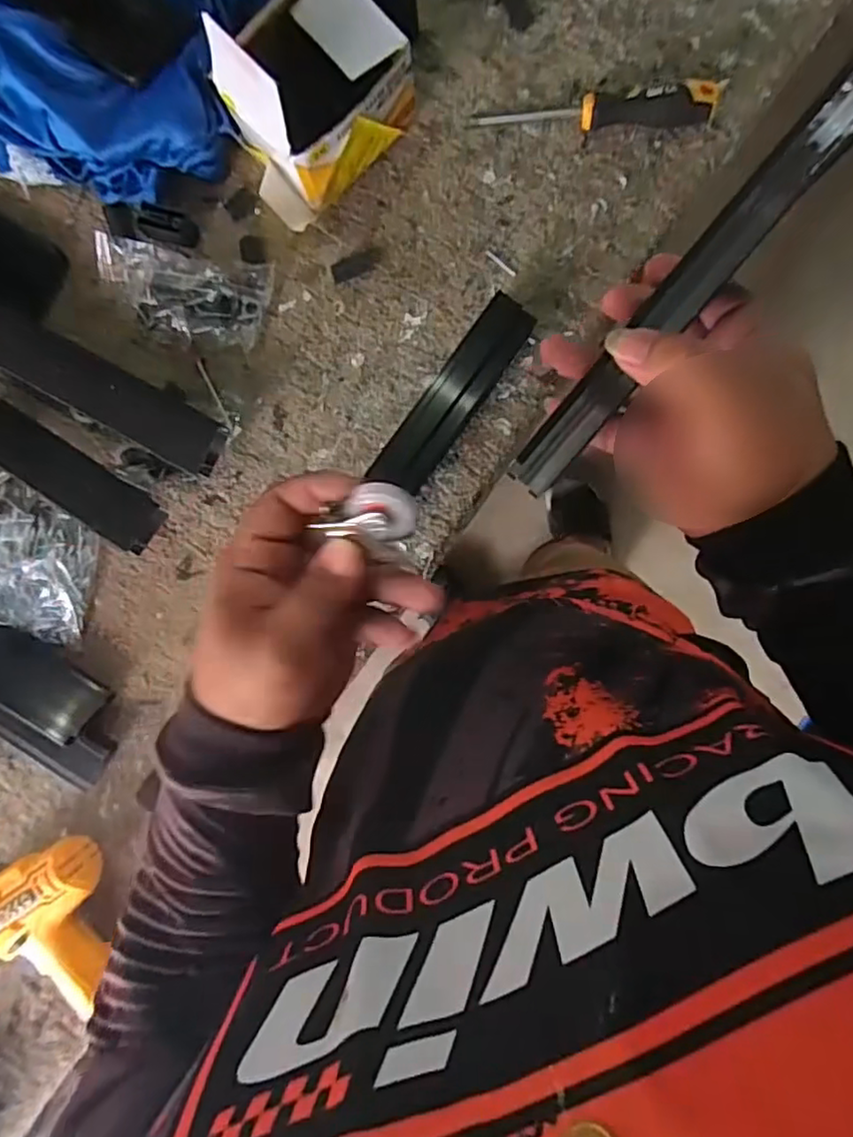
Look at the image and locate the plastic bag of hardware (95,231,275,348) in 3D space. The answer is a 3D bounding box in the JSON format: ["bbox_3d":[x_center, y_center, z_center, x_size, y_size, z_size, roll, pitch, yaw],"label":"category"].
[{"bbox_3d":[-0.215,-0.240,0.546,0.145,0.029,0.075,9,94,3],"label":"plastic bag of hardware"}]

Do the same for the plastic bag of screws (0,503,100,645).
[{"bbox_3d":[-0.371,-0.003,0.569,0.133,0.029,0.112,24,95,2],"label":"plastic bag of screws"}]

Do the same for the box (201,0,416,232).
[{"bbox_3d":[-0.096,-0.381,0.497,0.157,0.112,0.108,-44,90,5],"label":"box"}]

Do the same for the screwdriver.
[{"bbox_3d":[0.142,-0.388,0.515,0.201,0.033,0.028,1,94,3],"label":"screwdriver"}]

